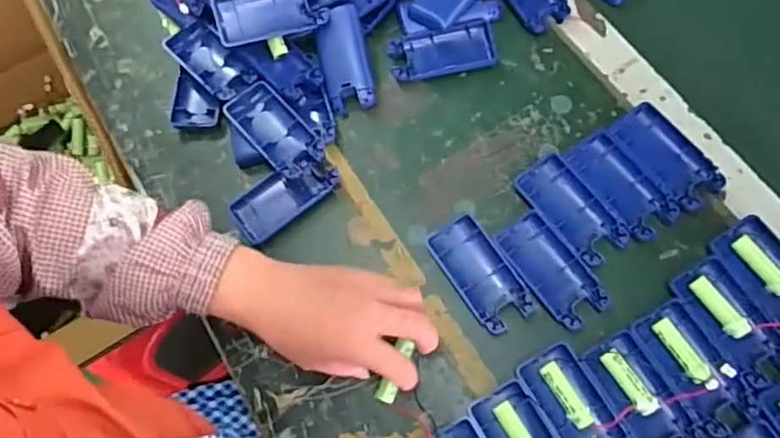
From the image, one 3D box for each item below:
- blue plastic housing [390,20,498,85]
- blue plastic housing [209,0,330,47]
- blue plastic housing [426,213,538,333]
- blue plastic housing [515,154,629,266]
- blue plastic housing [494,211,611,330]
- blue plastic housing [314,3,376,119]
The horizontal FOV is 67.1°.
[{"bbox_3d":[0.047,-0.147,0.525,0.093,0.015,0.046,-13,69,-3],"label":"blue plastic housing"},{"bbox_3d":[-0.102,-0.176,0.502,0.093,0.011,0.046,-12,87,-9],"label":"blue plastic housing"},{"bbox_3d":[0.069,0.042,0.456,0.044,0.010,0.091,-30,71,-9],"label":"blue plastic housing"},{"bbox_3d":[0.142,-0.006,0.468,0.043,0.013,0.092,-34,71,-10],"label":"blue plastic housing"},{"bbox_3d":[0.122,0.040,0.452,0.042,0.011,0.090,-35,72,-11],"label":"blue plastic housing"},{"bbox_3d":[-0.039,-0.138,0.511,0.042,0.015,0.089,-9,87,-1],"label":"blue plastic housing"}]

